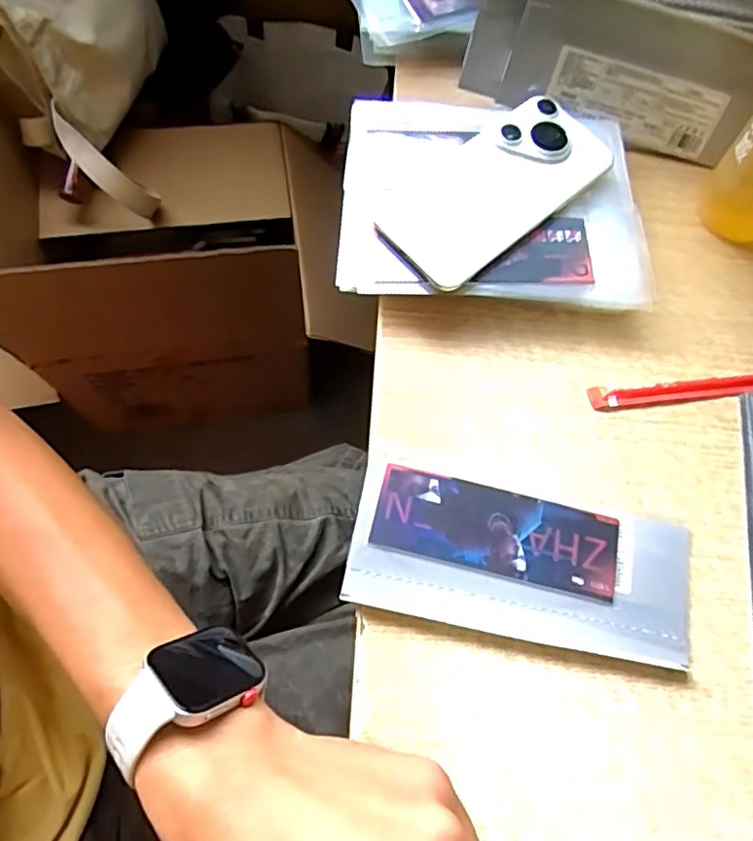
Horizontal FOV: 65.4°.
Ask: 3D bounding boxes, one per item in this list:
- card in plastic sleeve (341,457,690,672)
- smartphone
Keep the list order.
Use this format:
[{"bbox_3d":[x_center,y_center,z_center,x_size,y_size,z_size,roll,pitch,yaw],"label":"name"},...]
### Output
[{"bbox_3d":[0.080,0.079,0.324,0.186,0.008,0.077,12,72,0],"label":"card in plastic sleeve"},{"bbox_3d":[0.074,-0.145,0.367,0.148,0.009,0.073,-41,81,-11],"label":"smartphone"}]

